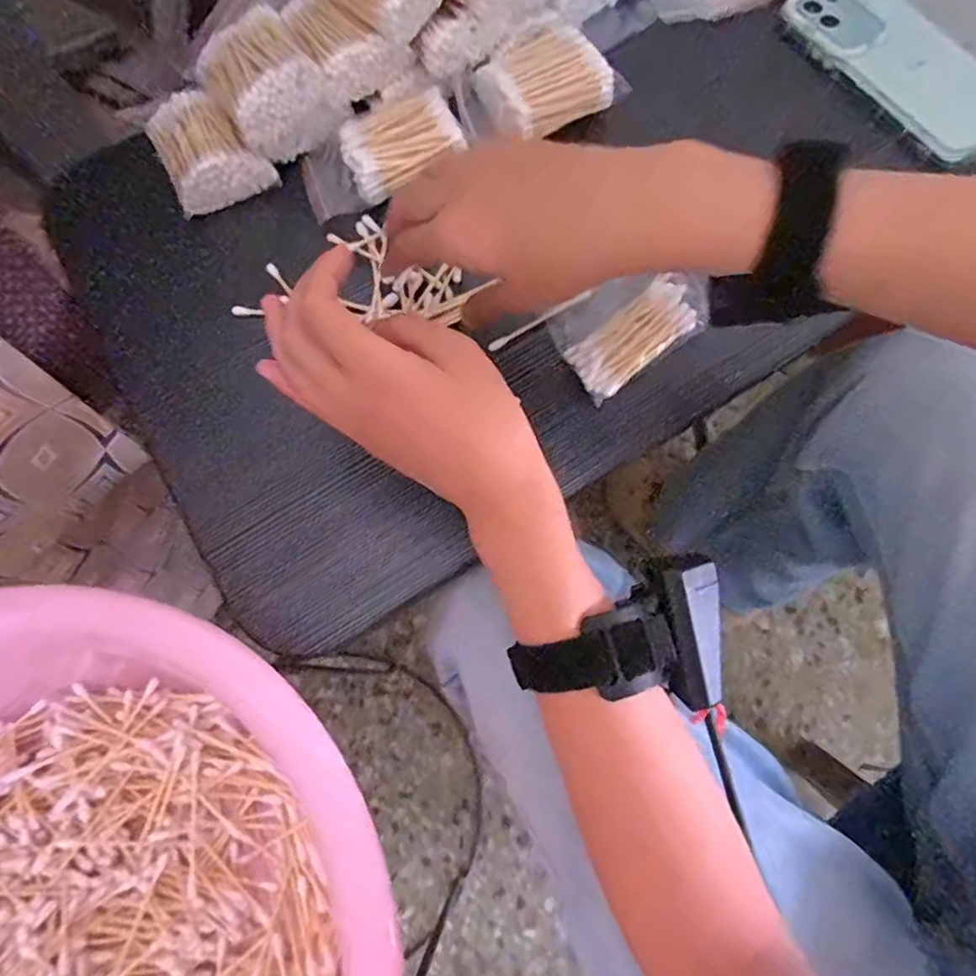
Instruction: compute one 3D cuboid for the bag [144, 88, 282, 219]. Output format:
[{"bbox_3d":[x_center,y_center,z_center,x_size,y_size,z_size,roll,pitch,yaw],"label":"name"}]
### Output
[{"bbox_3d":[-0.179,-0.217,0.390,0.061,0.027,0.070,-26,73,-6],"label":"bag"}]

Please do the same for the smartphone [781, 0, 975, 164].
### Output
[{"bbox_3d":[0.267,-0.275,0.390,0.068,0.018,0.162,-38,74,-10],"label":"smartphone"}]

